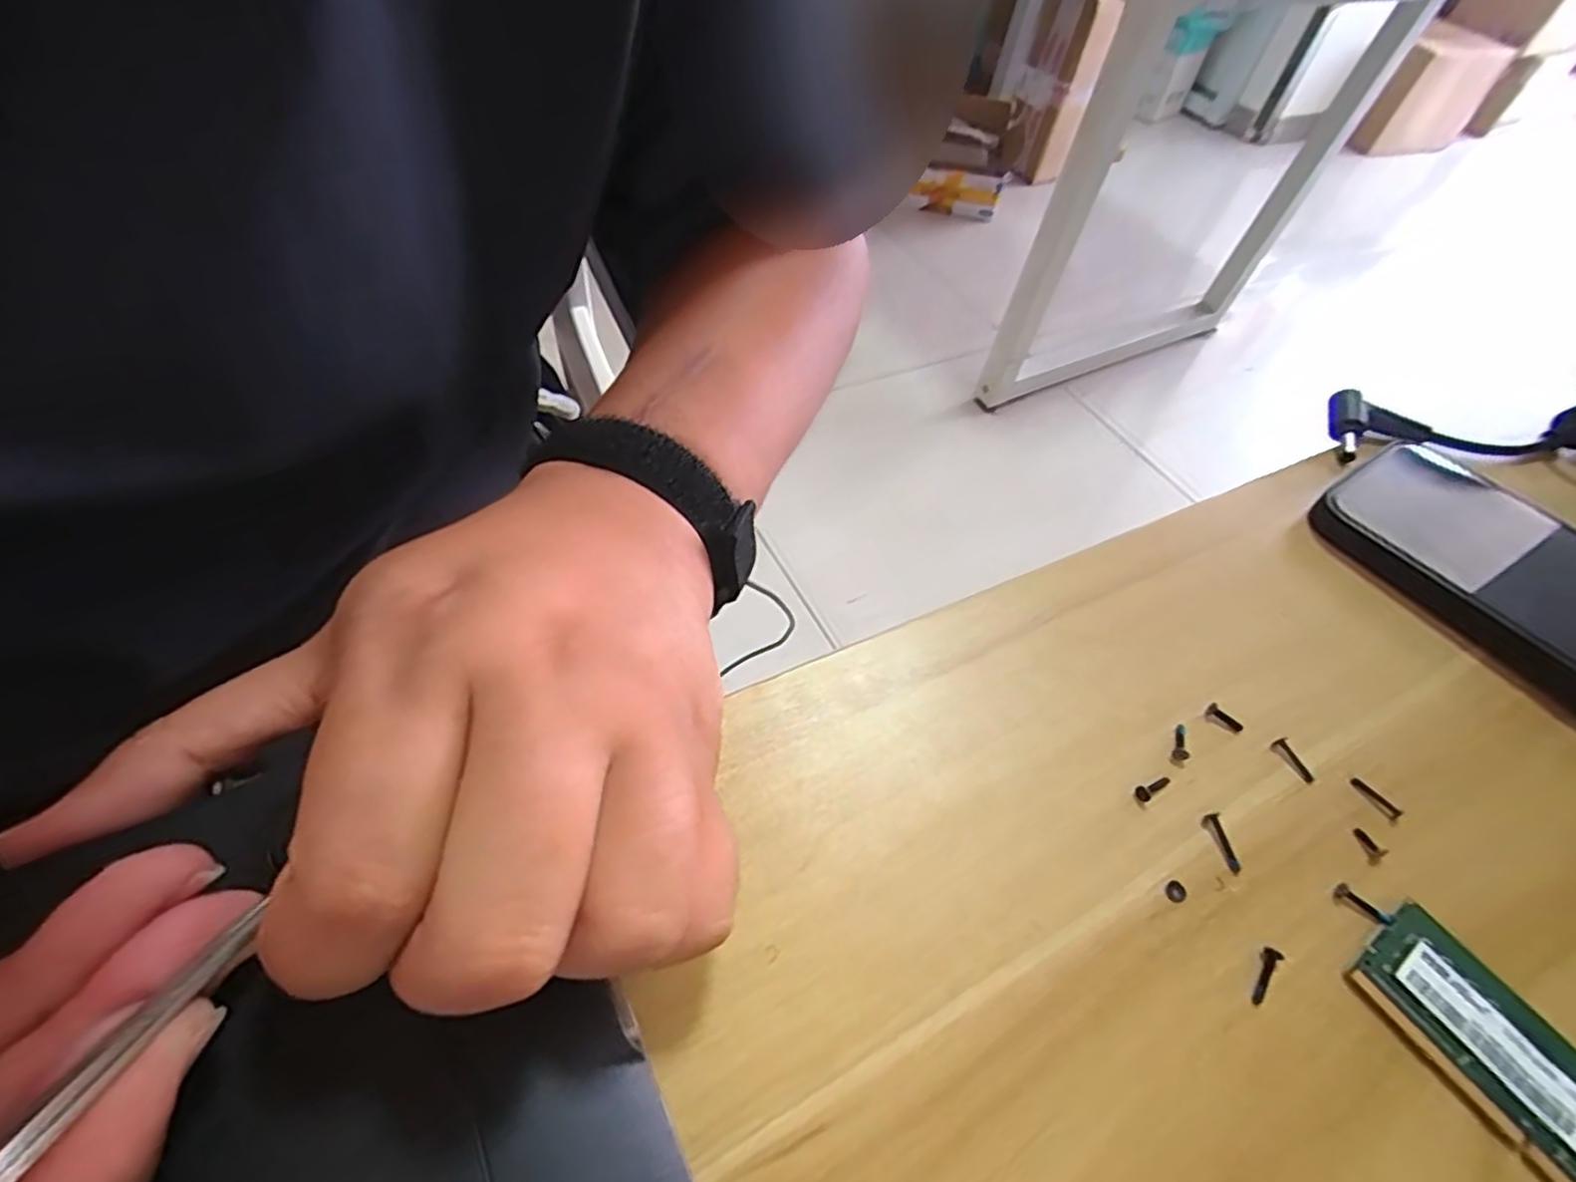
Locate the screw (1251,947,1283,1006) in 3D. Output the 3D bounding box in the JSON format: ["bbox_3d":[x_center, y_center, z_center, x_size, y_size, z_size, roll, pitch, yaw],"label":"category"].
[{"bbox_3d":[0.107,0.086,0.160,0.004,0.004,0.013,36,57,21],"label":"screw"}]

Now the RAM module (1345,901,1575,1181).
[{"bbox_3d":[0.158,0.104,0.151,0.028,0.004,0.068,-26,60,-25],"label":"RAM module"}]

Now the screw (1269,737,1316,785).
[{"bbox_3d":[0.138,0.046,0.193,0.004,0.004,0.013,-17,55,-18],"label":"screw"}]

